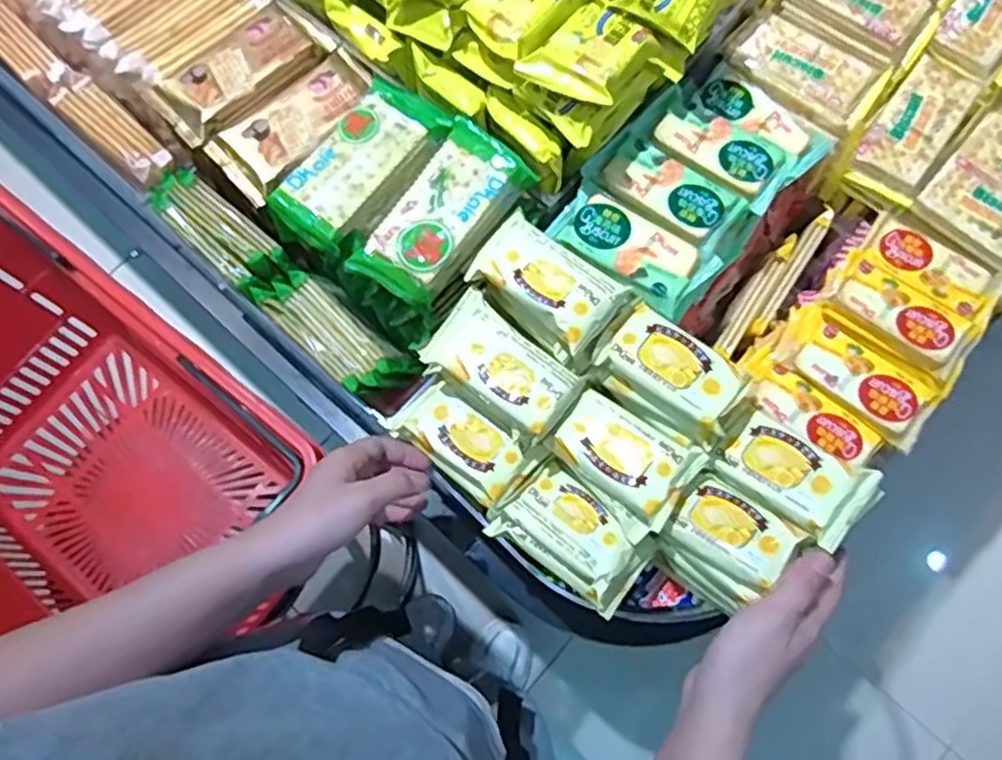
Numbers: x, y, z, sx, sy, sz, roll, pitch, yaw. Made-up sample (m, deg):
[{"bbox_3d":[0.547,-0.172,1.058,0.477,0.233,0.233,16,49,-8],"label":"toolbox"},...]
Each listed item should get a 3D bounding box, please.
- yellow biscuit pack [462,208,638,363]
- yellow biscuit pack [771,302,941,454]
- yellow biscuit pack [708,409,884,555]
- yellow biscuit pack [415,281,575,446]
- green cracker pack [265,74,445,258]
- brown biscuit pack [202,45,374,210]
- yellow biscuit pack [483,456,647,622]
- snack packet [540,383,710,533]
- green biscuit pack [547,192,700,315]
[{"bbox_3d":[0.030,-0.065,0.473,0.097,0.029,0.059,36,77,11],"label":"yellow biscuit pack"},{"bbox_3d":[0.256,-0.005,0.518,0.114,0.022,0.056,40,78,12],"label":"yellow biscuit pack"},{"bbox_3d":[0.193,0.063,0.471,0.092,0.015,0.056,38,84,31],"label":"yellow biscuit pack"},{"bbox_3d":[-0.001,-0.009,0.480,0.100,0.017,0.055,39,78,11],"label":"yellow biscuit pack"},{"bbox_3d":[-0.098,-0.149,0.495,0.065,0.017,0.131,38,78,11],"label":"green cracker pack"},{"bbox_3d":[-0.152,-0.193,0.536,0.132,0.015,0.058,-42,77,-11],"label":"brown biscuit pack"},{"bbox_3d":[0.050,0.113,0.502,0.066,0.039,0.103,-43,77,-11],"label":"yellow biscuit pack"},{"bbox_3d":[0.082,0.047,0.476,0.092,0.026,0.059,39,78,11],"label":"snack packet"},{"bbox_3d":[0.085,-0.092,0.502,0.104,0.018,0.050,31,76,9],"label":"green biscuit pack"}]

